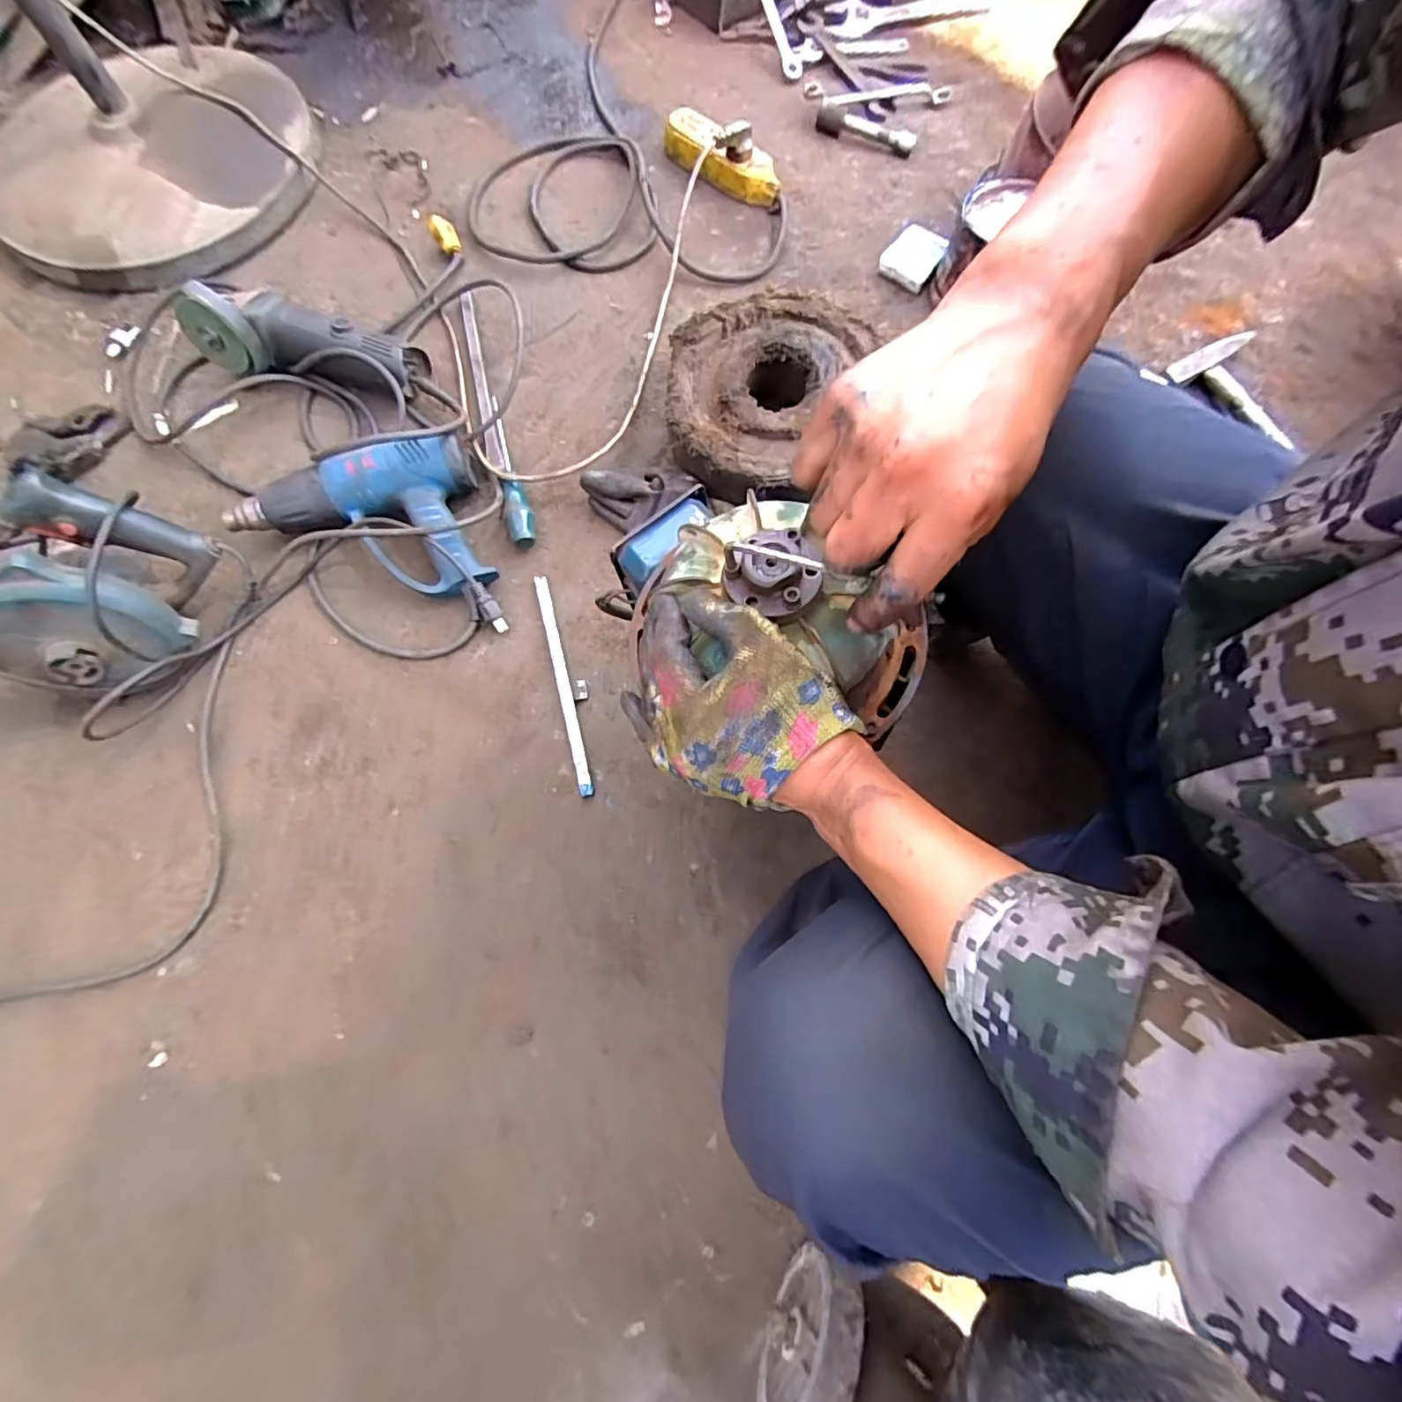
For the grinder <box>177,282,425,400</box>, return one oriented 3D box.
[{"bbox_3d":[-0.476,-0.433,0.711,0.268,0.102,0.093,18,76,4],"label":"grinder"}]

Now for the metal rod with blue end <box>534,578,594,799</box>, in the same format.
[{"bbox_3d":[-0.150,-0.019,0.638,0.016,0.015,0.248,-15,76,-3],"label":"metal rod with blue end"}]

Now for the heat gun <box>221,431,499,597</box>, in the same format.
[{"bbox_3d":[-0.376,-0.192,0.646,0.262,0.085,0.185,-16,74,-7],"label":"heat gun"}]

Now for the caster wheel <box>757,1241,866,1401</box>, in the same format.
[{"bbox_3d":[0.079,0.485,0.448,0.042,0.113,0.114,27,74,6],"label":"caster wheel"}]

